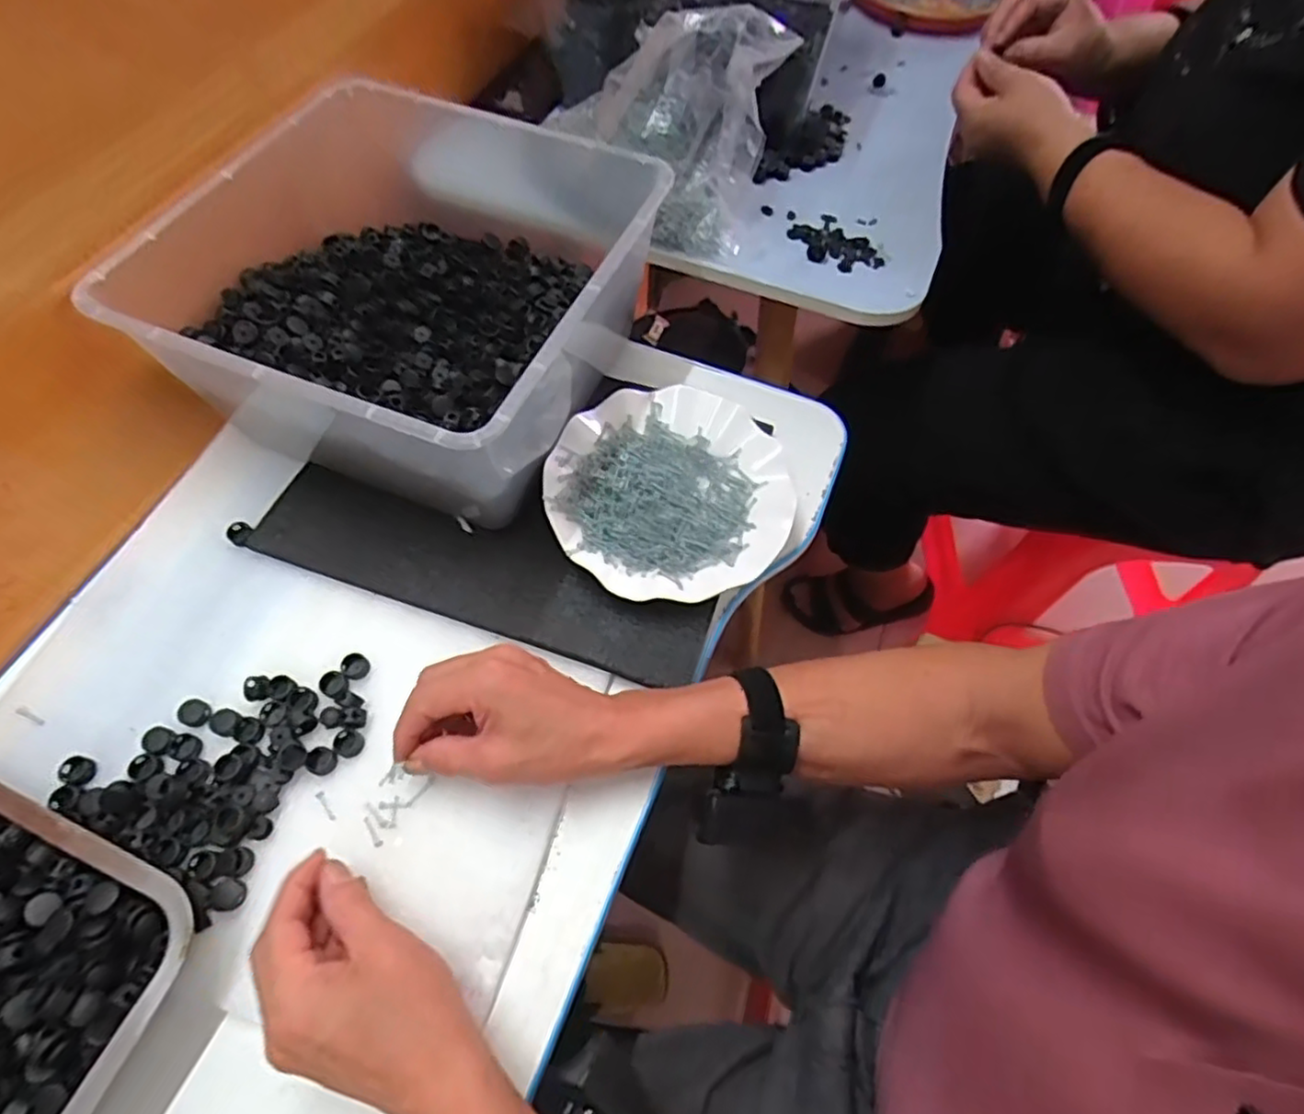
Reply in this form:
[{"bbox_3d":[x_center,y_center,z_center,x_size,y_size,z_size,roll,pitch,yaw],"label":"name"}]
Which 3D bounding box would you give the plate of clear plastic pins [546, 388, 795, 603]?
[{"bbox_3d":[0.014,-0.050,0.514,0.178,0.027,0.176,1,61,-2],"label":"plate of clear plastic pins"}]

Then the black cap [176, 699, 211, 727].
[{"bbox_3d":[-0.297,0.101,0.441,0.019,0.005,0.017,20,63,9],"label":"black cap"}]

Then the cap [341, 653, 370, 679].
[{"bbox_3d":[-0.200,0.074,0.457,0.017,0.004,0.017,1,61,-2],"label":"cap"}]

